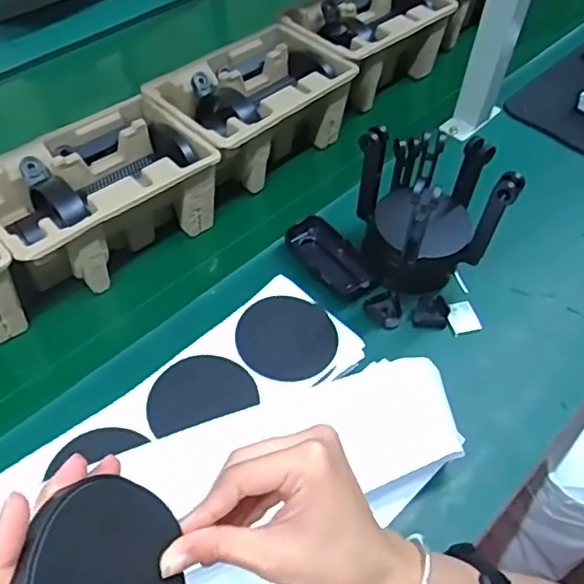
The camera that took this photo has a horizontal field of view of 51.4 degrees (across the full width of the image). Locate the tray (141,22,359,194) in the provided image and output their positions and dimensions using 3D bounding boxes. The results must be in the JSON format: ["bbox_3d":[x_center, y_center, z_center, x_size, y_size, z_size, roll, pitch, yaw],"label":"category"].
[{"bbox_3d":[-0.048,-0.217,0.742,0.227,0.101,0.150,-36,59,-27],"label":"tray"}]

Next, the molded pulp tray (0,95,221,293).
[{"bbox_3d":[-0.204,-0.093,0.640,0.213,0.103,0.138,-35,58,-26],"label":"molded pulp tray"}]

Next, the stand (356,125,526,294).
[{"bbox_3d":[0.140,-0.087,0.610,0.116,0.152,0.138,-14,51,-12],"label":"stand"}]

